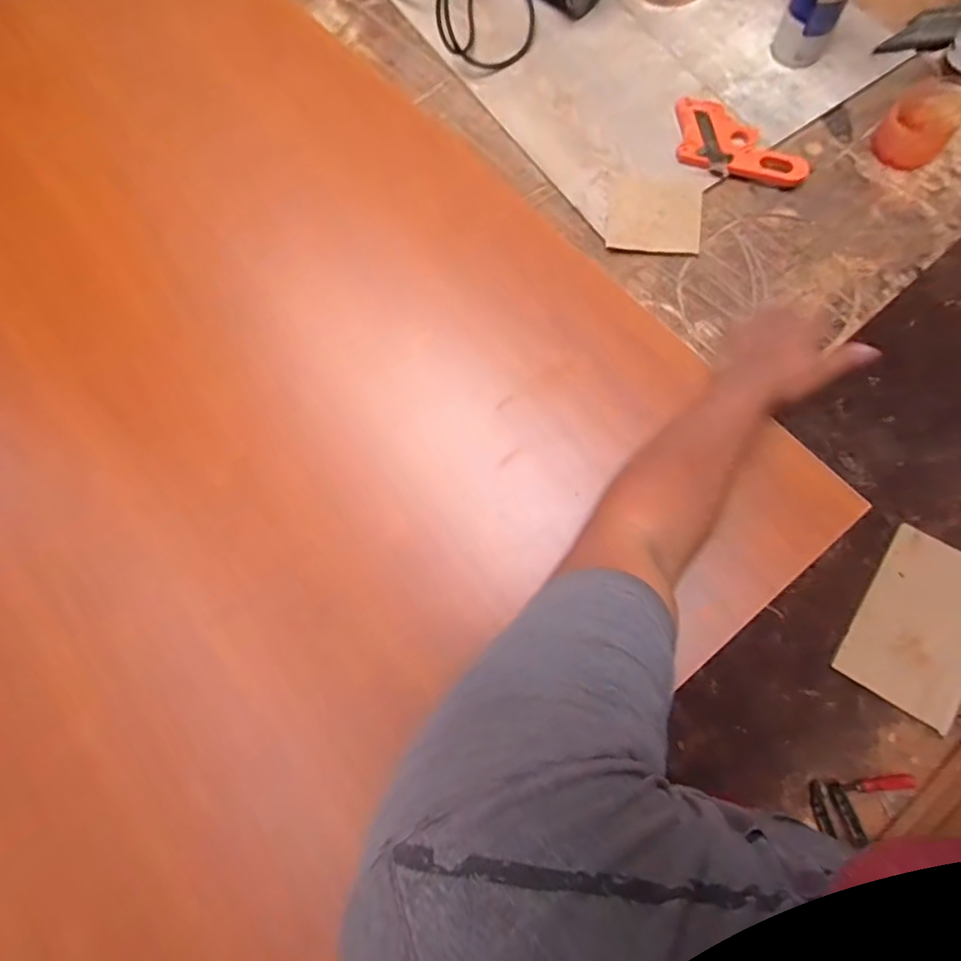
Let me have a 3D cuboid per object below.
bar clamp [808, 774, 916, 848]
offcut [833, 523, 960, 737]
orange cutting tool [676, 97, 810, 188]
[{"bbox_3d":[0.817,0.697,1.145,0.185,0.084,0.119,-12,75,2],"label":"bar clamp"},{"bbox_3d":[1.052,0.337,1.281,0.259,0.017,0.414,31,77,16],"label":"offcut"},{"bbox_3d":[0.315,-0.421,0.685,0.099,0.019,0.187,-42,76,-7],"label":"orange cutting tool"}]

